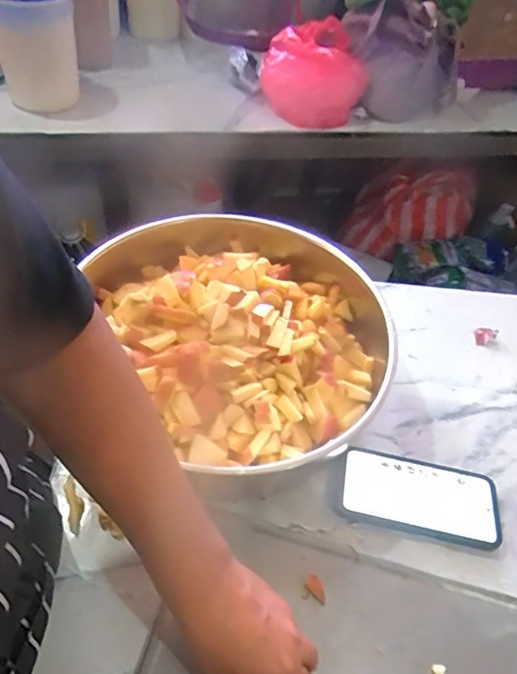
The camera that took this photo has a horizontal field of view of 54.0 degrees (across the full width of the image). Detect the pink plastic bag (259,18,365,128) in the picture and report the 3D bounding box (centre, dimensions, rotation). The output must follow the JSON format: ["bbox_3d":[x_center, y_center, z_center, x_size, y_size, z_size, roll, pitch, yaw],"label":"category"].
[{"bbox_3d":[0.121,-0.567,1.115,0.235,0.186,0.153,9,48,0],"label":"pink plastic bag"}]

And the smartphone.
[{"bbox_3d":[0.167,0.167,0.533,0.163,0.016,0.083,12,48,3],"label":"smartphone"}]

